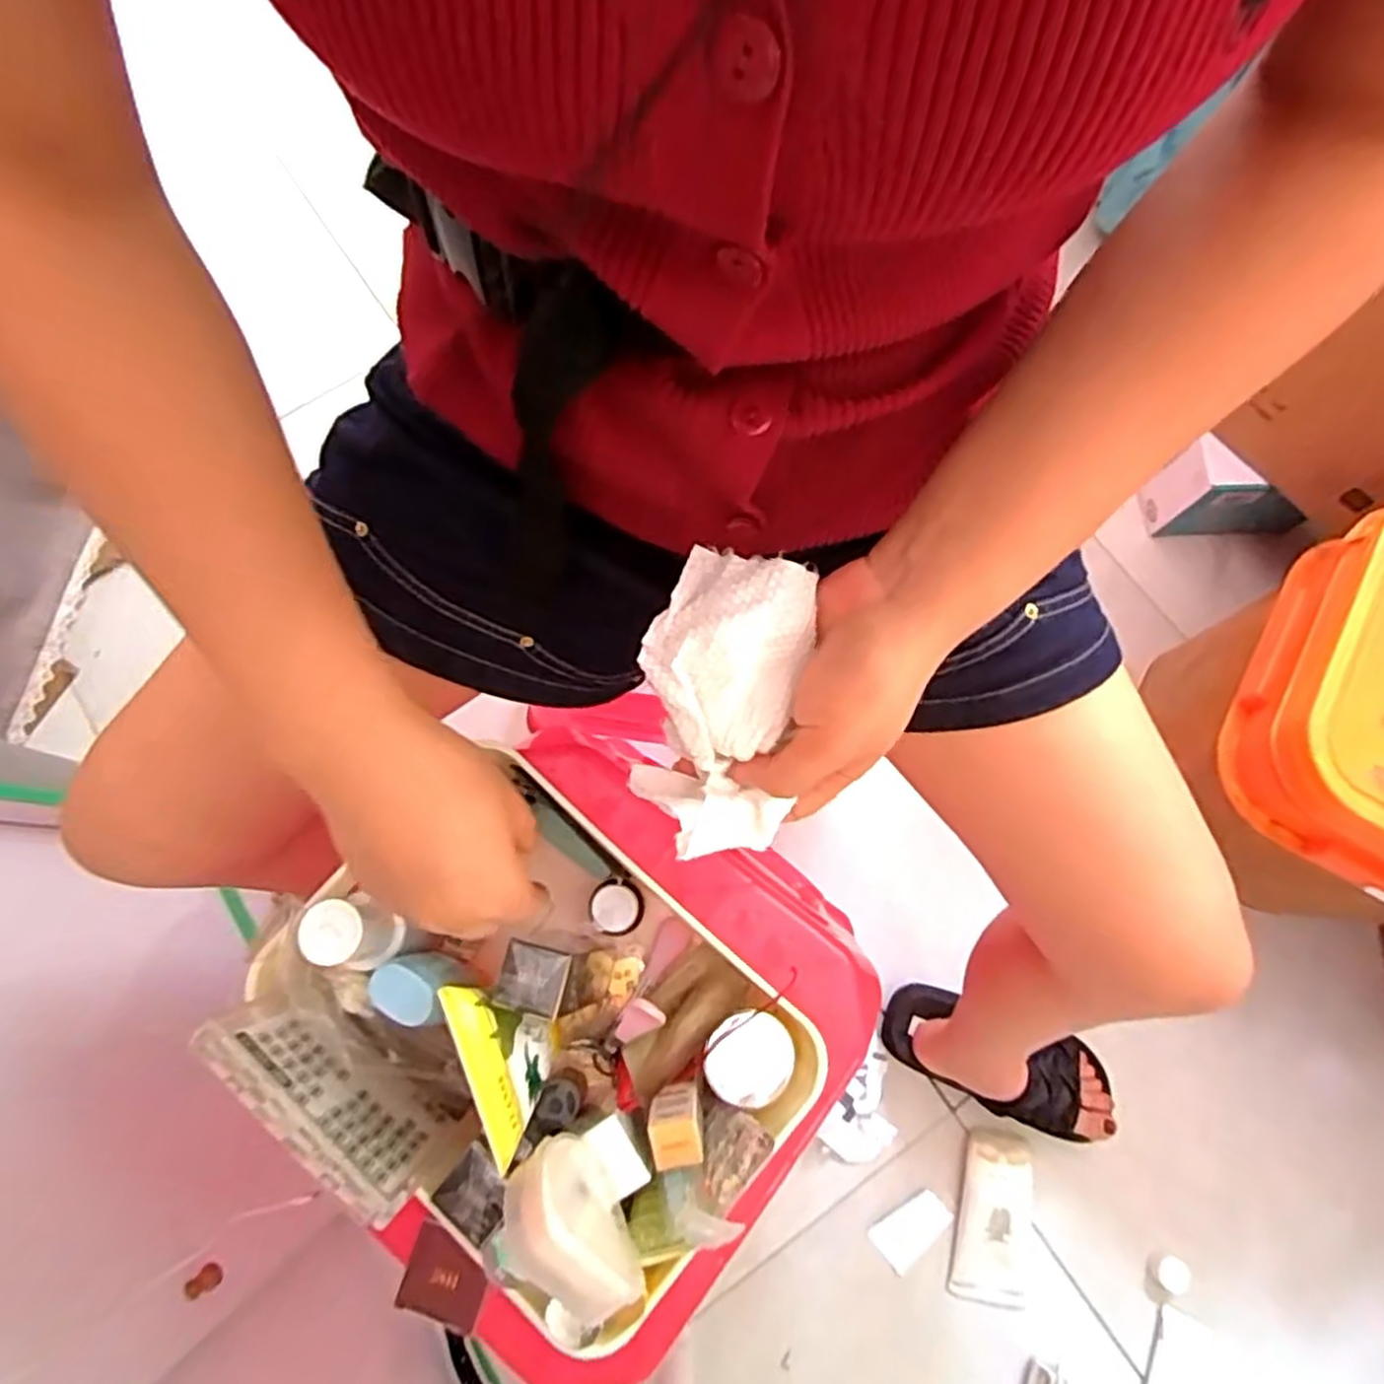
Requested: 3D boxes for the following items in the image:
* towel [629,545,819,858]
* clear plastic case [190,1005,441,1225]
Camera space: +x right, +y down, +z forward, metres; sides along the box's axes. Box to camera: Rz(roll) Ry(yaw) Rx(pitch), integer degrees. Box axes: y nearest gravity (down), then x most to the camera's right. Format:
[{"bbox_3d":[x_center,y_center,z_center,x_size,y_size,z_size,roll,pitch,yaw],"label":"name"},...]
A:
[{"bbox_3d":[0.011,0.003,0.324,0.064,0.041,0.119,8,104,2],"label":"towel"},{"bbox_3d":[-0.161,0.179,0.344,0.107,0.077,0.015,38,79,9],"label":"clear plastic case"}]

